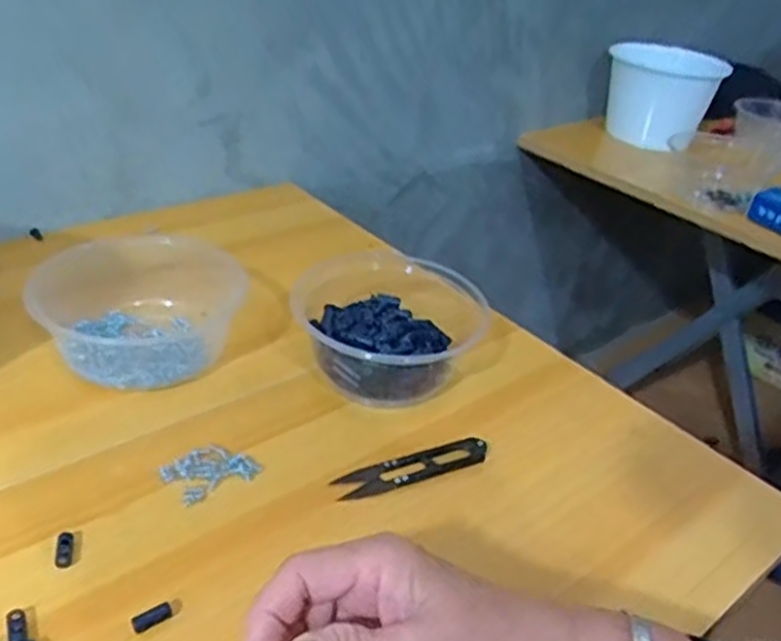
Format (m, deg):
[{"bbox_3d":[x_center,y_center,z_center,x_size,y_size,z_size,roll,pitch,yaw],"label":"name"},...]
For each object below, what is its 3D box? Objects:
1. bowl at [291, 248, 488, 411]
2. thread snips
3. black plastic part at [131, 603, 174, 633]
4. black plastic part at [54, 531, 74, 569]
[{"bbox_3d":[-0.006,0.002,0.554,0.127,0.044,0.154,24,38,24],"label":"bowl"},{"bbox_3d":[0.014,0.089,0.462,0.098,0.010,0.024,-11,38,-25],"label":"thread snips"},{"bbox_3d":[-0.112,0.140,0.354,0.018,0.004,0.008,-15,40,-29],"label":"black plastic part"},{"bbox_3d":[-0.167,0.117,0.385,0.009,0.004,0.022,-4,35,-15],"label":"black plastic part"}]

